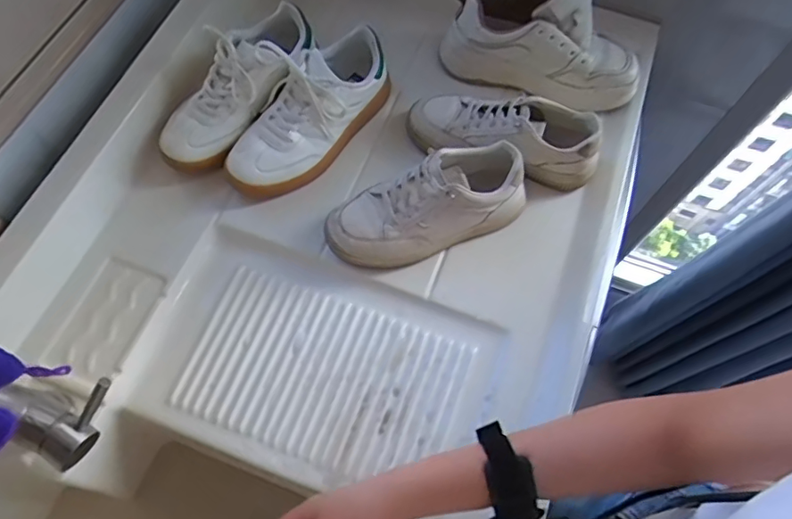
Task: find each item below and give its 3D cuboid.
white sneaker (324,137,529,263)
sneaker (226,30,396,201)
[{"bbox_3d":[0.035,-0.054,0.600,0.219,0.100,0.086,-22,68,-12],"label":"white sneaker"},{"bbox_3d":[-0.113,-0.173,0.639,0.102,0.112,0.219,34,69,12],"label":"sneaker"}]

